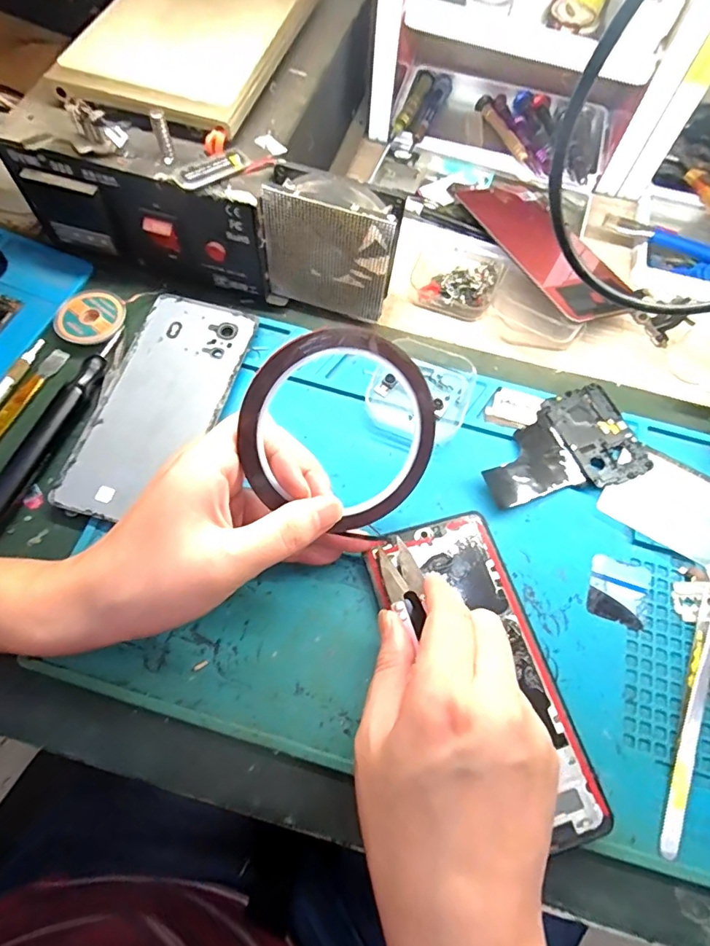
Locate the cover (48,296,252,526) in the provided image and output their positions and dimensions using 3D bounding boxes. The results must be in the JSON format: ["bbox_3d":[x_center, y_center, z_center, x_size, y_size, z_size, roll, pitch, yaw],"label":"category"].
[{"bbox_3d":[-0.122,-0.046,0.311,0.070,0.005,0.162,17,68,4],"label":"cover"}]

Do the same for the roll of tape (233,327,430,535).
[{"bbox_3d":[-0.004,-0.022,0.238,0.097,0.004,0.090,-5,106,-19],"label":"roll of tape"}]

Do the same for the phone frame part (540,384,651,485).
[{"bbox_3d":[0.157,-0.025,0.317,0.045,0.005,0.068,-22,70,-11],"label":"phone frame part"}]

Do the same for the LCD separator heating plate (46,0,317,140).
[{"bbox_3d":[-0.097,-0.291,0.318,0.111,0.018,0.185,17,67,4],"label":"LCD separator heating plate"}]

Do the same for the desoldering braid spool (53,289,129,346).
[{"bbox_3d":[-0.178,-0.106,0.332,0.045,0.008,0.040,-23,71,-11],"label":"desoldering braid spool"}]

